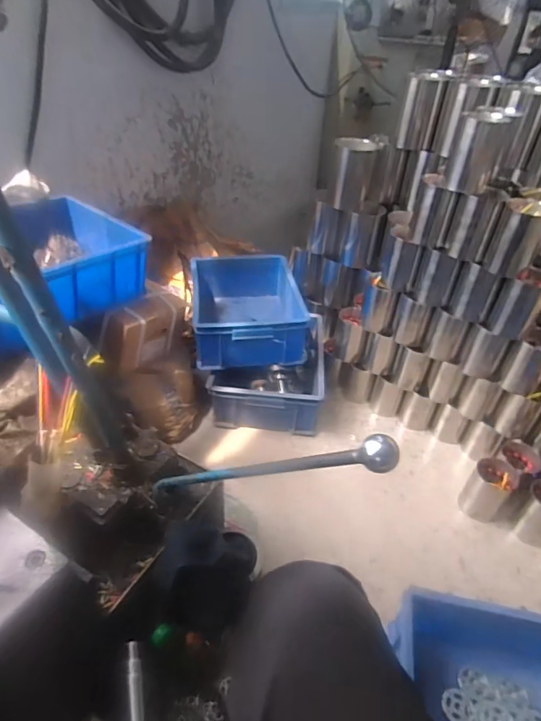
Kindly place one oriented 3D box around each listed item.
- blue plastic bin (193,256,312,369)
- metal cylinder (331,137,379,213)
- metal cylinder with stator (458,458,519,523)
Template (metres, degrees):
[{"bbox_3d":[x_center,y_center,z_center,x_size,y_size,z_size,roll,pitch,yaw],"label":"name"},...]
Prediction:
[{"bbox_3d":[-0.073,-0.142,1.247,0.281,0.152,0.364,-3,40,-8],"label":"blue plastic bin"},{"bbox_3d":[0.226,-0.500,1.197,0.097,0.179,0.101,14,40,13],"label":"metal cylinder"},{"bbox_3d":[0.493,0.293,1.008,0.086,0.135,0.085,29,46,28],"label":"metal cylinder with stator"}]

